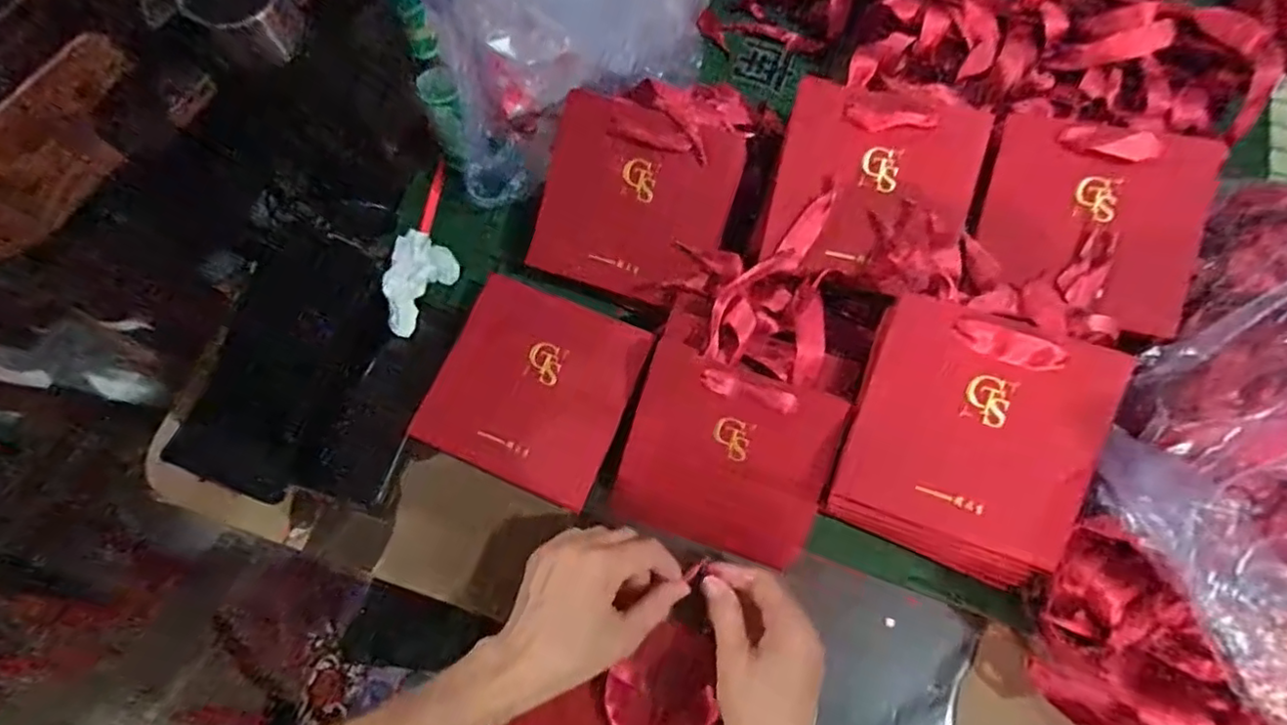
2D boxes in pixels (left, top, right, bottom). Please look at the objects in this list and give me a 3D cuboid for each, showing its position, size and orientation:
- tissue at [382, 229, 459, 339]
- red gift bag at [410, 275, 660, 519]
[{"bbox_3d":[-0.186,-0.066,0.503,0.046,0.023,0.088,15,70,3],"label":"tissue"},{"bbox_3d":[-0.080,0.018,0.453,0.134,0.010,0.138,23,80,0],"label":"red gift bag"}]

